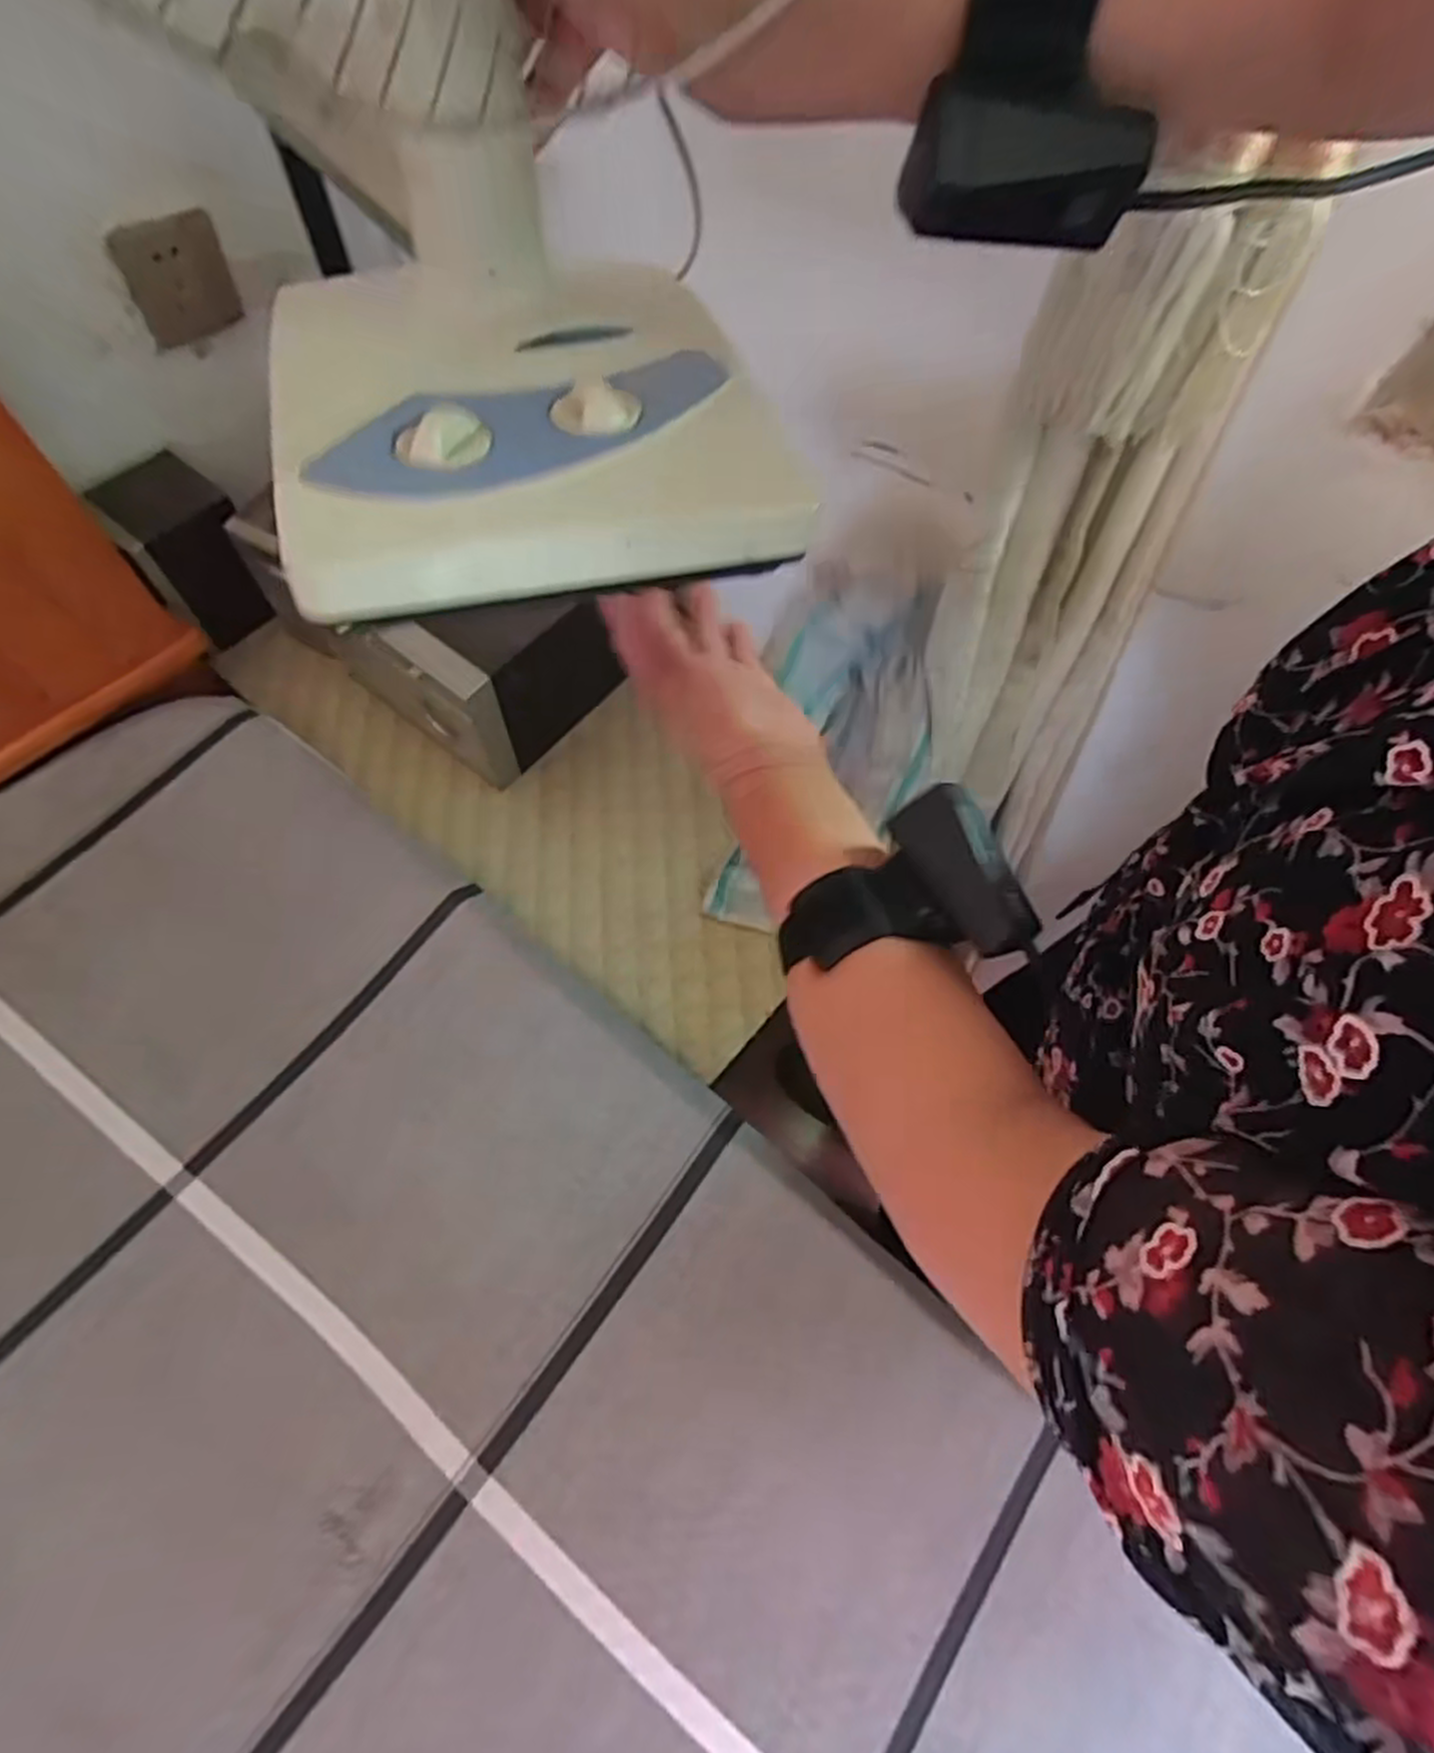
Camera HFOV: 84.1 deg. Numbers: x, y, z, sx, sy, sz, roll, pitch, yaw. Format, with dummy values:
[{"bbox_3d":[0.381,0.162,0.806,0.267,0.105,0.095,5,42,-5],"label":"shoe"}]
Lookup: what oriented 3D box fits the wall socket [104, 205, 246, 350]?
[{"bbox_3d":[-0.473,-0.527,0.701,0.085,0.093,0.012,-26,68,-14],"label":"wall socket"}]

